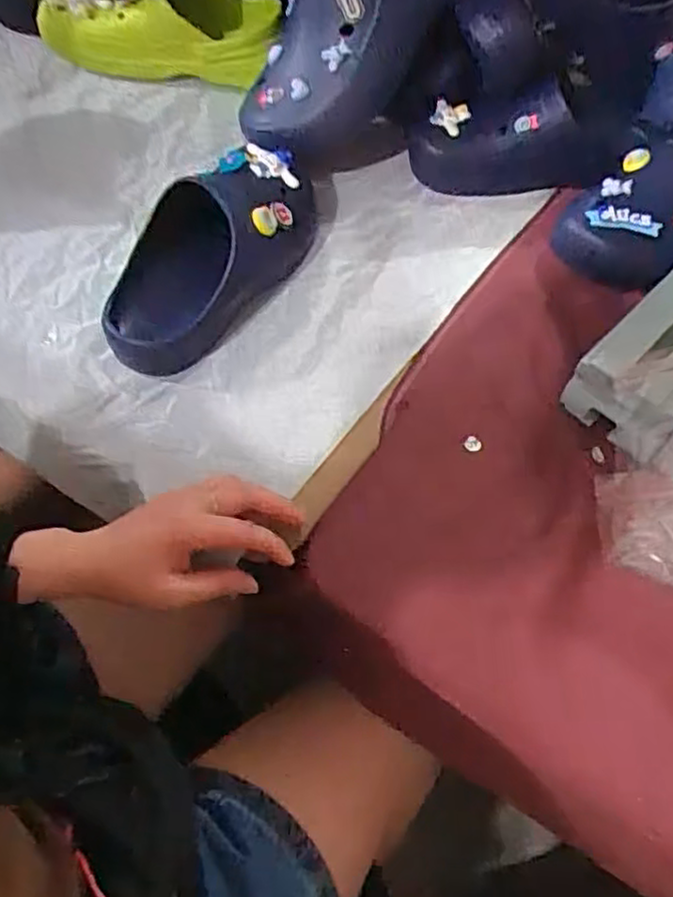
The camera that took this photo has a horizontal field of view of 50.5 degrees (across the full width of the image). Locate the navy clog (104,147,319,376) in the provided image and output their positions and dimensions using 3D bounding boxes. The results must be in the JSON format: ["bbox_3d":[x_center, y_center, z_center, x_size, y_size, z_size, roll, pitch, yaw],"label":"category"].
[{"bbox_3d":[-0.098,-0.167,0.602,0.097,0.080,0.238,27,61,14],"label":"navy clog"}]

